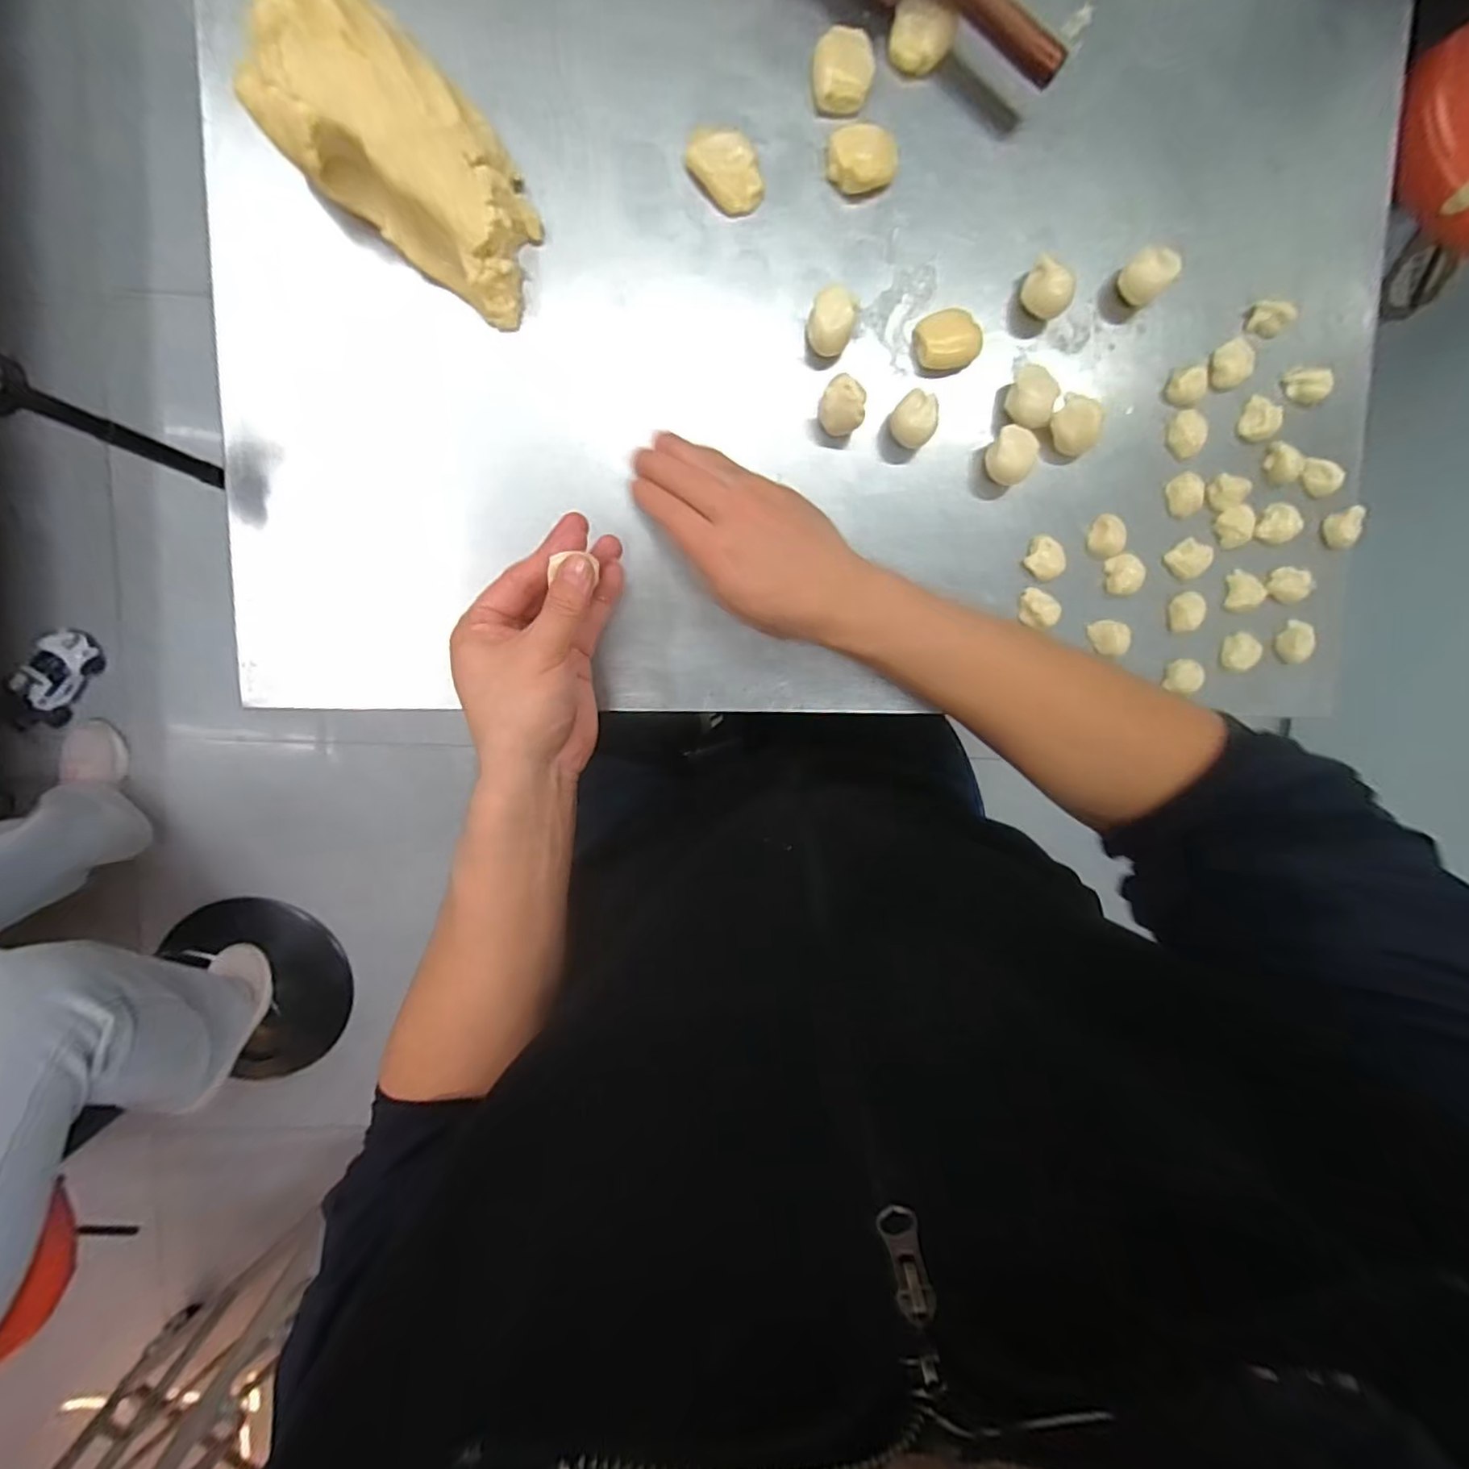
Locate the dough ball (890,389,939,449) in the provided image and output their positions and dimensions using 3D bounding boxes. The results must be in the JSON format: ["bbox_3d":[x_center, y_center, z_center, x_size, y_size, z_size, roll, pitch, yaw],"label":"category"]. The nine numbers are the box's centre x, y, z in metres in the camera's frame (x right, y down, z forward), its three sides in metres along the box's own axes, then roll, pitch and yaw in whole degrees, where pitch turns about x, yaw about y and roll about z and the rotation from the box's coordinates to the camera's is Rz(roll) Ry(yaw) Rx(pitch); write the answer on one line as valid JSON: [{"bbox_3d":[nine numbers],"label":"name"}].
[{"bbox_3d":[0.121,-0.213,0.425,0.031,0.032,0.028,43,90,-8],"label":"dough ball"}]

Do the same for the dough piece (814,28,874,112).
[{"bbox_3d":[0.070,-0.428,0.402,0.038,0.015,0.047,8,94,-6],"label":"dough piece"}]

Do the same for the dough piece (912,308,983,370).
[{"bbox_3d":[0.146,-0.271,0.425,0.040,0.016,0.040,0,95,-5],"label":"dough piece"}]

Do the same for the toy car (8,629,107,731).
[{"bbox_3d":[-1.251,-0.100,1.156,0.079,0.080,0.186,19,94,-6],"label":"toy car"}]

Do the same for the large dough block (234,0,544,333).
[{"bbox_3d":[-0.189,-0.343,0.367,0.165,0.069,0.096,34,91,-7],"label":"large dough block"}]

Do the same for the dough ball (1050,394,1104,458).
[{"bbox_3d":[0.237,-0.215,0.435,0.032,0.028,0.029,24,93,-7],"label":"dough ball"}]

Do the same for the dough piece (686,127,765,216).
[{"bbox_3d":[-0.004,-0.367,0.403,0.053,0.014,0.038,38,91,-7],"label":"dough piece"}]

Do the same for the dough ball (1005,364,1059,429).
[{"bbox_3d":[0.206,-0.232,0.435,0.031,0.024,0.038,8,94,-6],"label":"dough ball"}]

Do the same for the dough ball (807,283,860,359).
[{"bbox_3d":[0.063,-0.271,0.412,0.028,0.032,0.036,17,93,-7],"label":"dough ball"}]

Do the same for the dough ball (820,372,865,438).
[{"bbox_3d":[0.072,-0.219,0.420,0.030,0.036,0.027,31,92,-7],"label":"dough ball"}]

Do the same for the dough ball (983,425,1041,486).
[{"bbox_3d":[0.191,-0.193,0.435,0.028,0.033,0.032,24,93,-7],"label":"dough ball"}]

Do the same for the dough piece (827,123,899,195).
[{"bbox_3d":[0.085,-0.377,0.409,0.046,0.014,0.036,-3,95,-5],"label":"dough piece"}]

